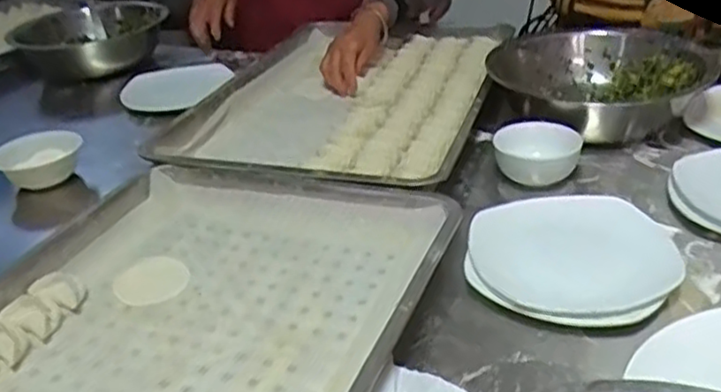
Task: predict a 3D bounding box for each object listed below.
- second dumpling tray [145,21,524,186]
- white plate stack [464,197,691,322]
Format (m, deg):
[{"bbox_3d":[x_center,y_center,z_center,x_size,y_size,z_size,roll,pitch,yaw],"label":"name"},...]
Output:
[{"bbox_3d":[-0.009,-0.165,1.042,0.392,0.039,0.576,5,32,17],"label":"second dumpling tray"},{"bbox_3d":[0.195,0.049,0.655,0.179,0.024,0.169,3,32,14],"label":"white plate stack"}]

